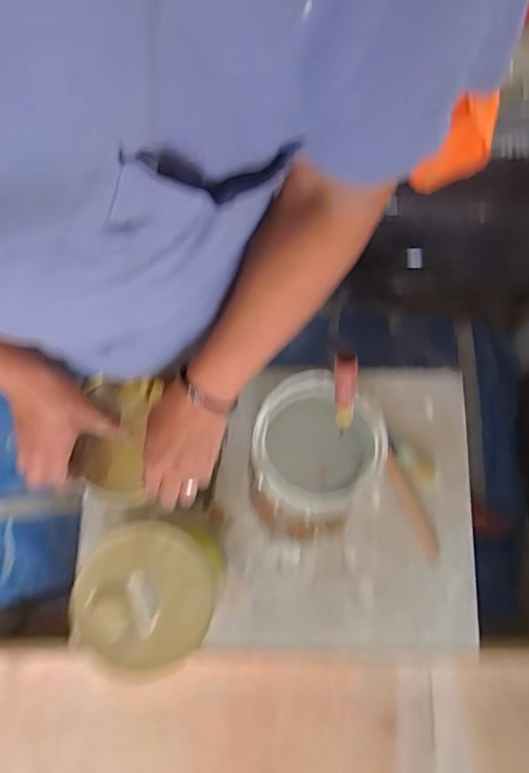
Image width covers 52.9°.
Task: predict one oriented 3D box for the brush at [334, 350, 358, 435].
[{"bbox_3d":[0.097,0.014,0.644,0.024,0.138,0.024,-7,48,-2],"label":"brush"}]

